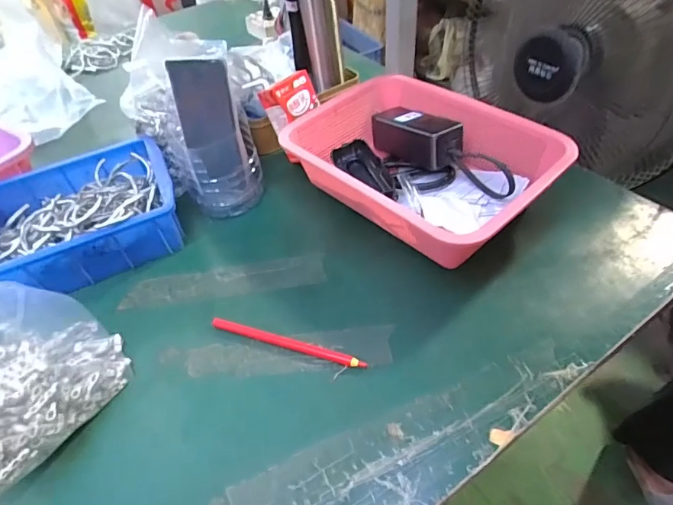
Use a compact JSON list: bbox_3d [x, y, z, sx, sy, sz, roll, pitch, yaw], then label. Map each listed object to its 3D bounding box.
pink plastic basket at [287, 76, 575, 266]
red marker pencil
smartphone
[{"bbox_3d":[0.098,-0.106,0.548,0.218,0.090,0.312,-38,54,-25],"label":"pink plastic basket"},{"bbox_3d":[-0.049,0.089,0.439,0.161,0.013,0.010,11,49,17],"label":"red marker pencil"},{"bbox_3d":[-0.157,-0.153,0.541,0.070,0.149,0.014,-2,25,5],"label":"smartphone"}]

